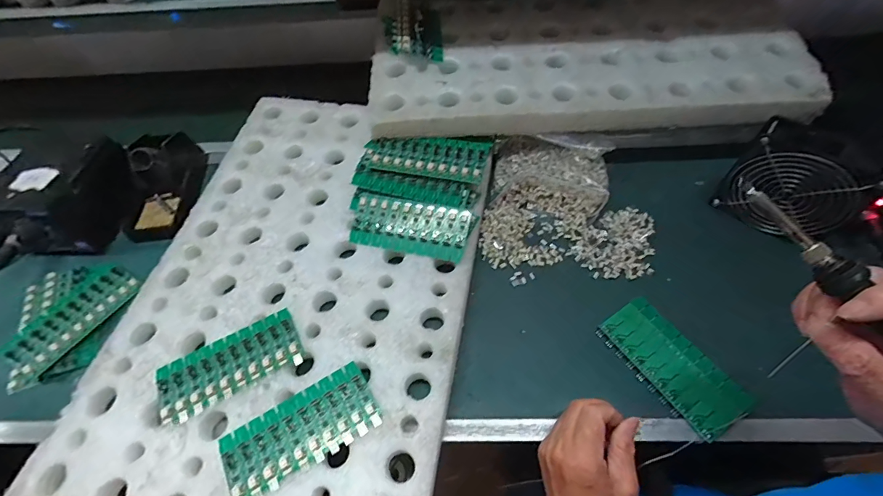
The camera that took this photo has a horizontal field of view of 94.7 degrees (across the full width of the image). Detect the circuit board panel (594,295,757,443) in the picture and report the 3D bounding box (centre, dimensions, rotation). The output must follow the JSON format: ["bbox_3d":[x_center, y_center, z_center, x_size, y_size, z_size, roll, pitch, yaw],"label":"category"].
[{"bbox_3d":[0.235,0.121,0.418,0.070,0.017,0.139,-31,61,-16],"label":"circuit board panel"}]

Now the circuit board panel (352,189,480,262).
[{"bbox_3d":[-0.041,-0.027,0.482,0.150,0.012,0.064,13,80,13],"label":"circuit board panel"}]

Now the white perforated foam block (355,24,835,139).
[{"bbox_3d":[0.179,-0.227,0.531,0.540,0.053,0.162,0,59,3],"label":"white perforated foam block"}]

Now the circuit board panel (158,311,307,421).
[{"bbox_3d":[-0.213,0.117,0.410,0.136,0.010,0.065,-26,60,-13],"label":"circuit board panel"}]

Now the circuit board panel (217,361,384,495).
[{"bbox_3d":[-0.128,0.168,0.374,0.137,0.007,0.066,-28,56,-14],"label":"circuit board panel"}]

